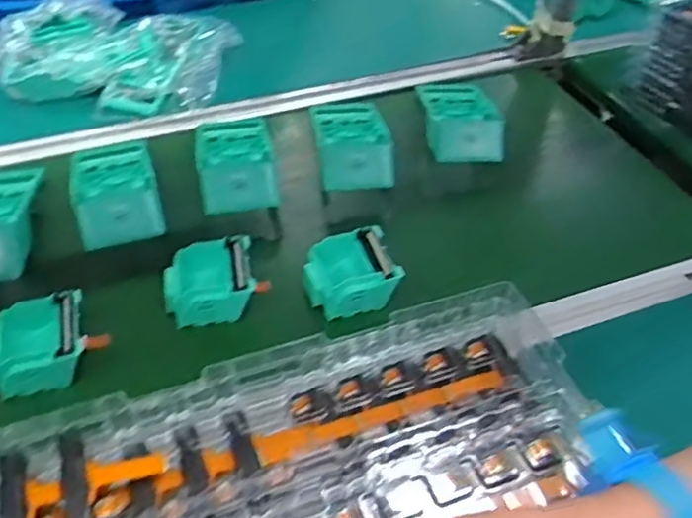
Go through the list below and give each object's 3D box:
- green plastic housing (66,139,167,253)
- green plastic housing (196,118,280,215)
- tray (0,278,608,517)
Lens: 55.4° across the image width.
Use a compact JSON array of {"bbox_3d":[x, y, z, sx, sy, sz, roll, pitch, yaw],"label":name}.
[{"bbox_3d":[-0.249,-0.076,0.717,0.095,0.045,0.190,-18,34,-18],"label":"green plastic housing"},{"bbox_3d":[-0.129,-0.120,0.768,0.082,0.044,0.192,-9,32,-10],"label":"green plastic housing"},{"bbox_3d":[0.002,0.166,0.377,0.382,0.034,0.281,-15,48,-15],"label":"tray"}]

